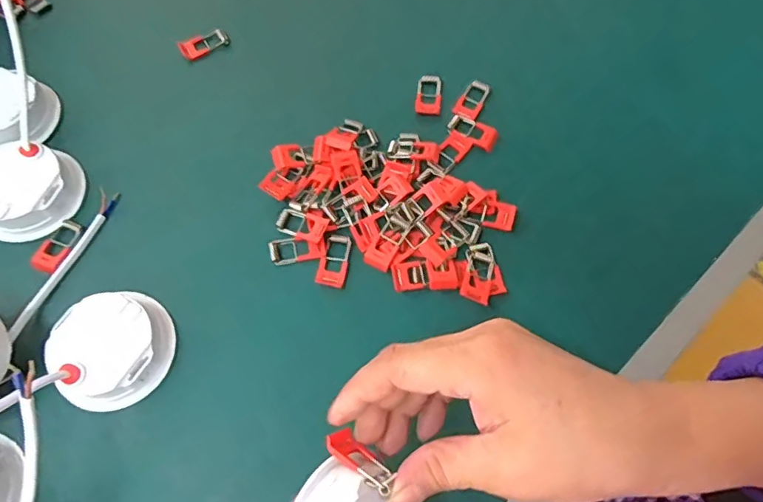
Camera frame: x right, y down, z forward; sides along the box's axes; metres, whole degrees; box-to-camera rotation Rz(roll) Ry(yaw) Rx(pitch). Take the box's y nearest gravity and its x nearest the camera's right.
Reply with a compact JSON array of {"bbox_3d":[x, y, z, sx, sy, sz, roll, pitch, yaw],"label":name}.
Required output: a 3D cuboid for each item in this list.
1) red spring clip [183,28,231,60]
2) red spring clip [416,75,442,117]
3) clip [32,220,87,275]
[{"bbox_3d":[-0.143,-0.168,0.414,0.038,0.006,0.019,-32,70,-13],"label":"red spring clip"},{"bbox_3d":[0.037,-0.120,0.394,0.019,0.005,0.034,5,66,2],"label":"red spring clip"},{"bbox_3d":[-0.217,-0.004,0.342,0.022,0.004,0.038,17,67,7],"label":"clip"}]

